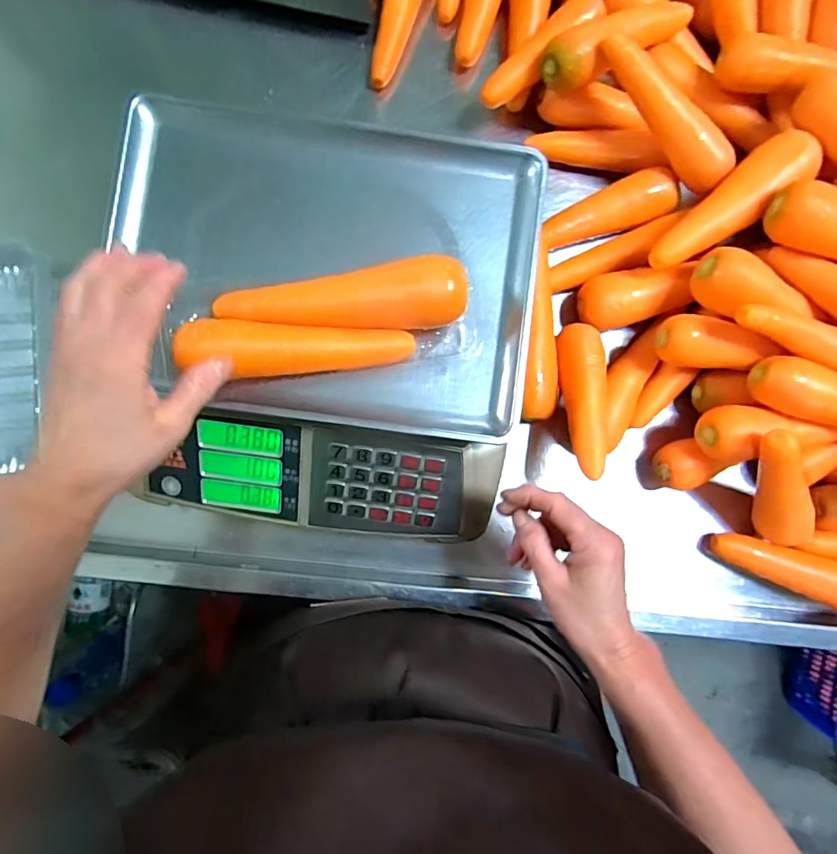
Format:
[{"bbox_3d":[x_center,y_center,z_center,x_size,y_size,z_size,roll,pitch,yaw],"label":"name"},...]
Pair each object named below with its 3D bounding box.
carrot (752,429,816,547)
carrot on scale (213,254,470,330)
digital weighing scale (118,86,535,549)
[{"bbox_3d":[0.330,0.057,0.453,0.035,0.037,0.156,-35,124,-4],"label":"carrot"},{"bbox_3d":[-0.057,-0.094,0.382,0.184,0.047,0.047,-5,87,-2],"label":"carrot on scale"},{"bbox_3d":[-0.080,-0.084,0.429,0.340,0.094,0.348,7,86,-2],"label":"digital weighing scale"}]

